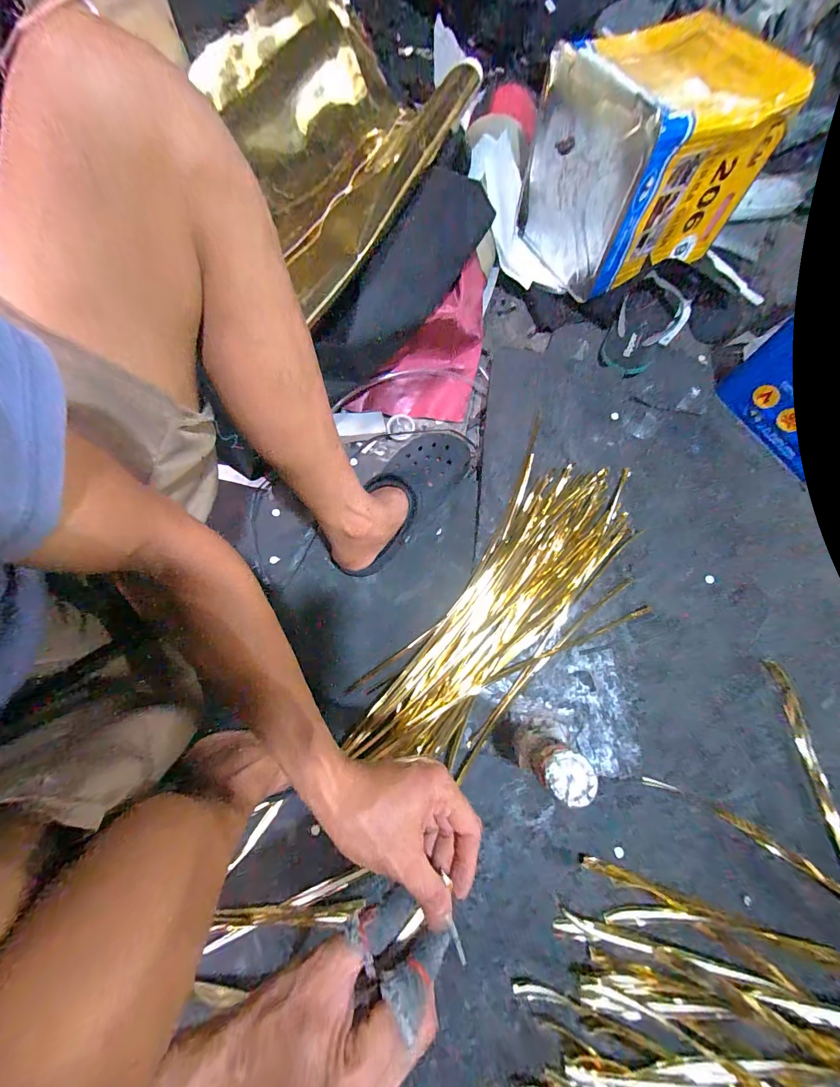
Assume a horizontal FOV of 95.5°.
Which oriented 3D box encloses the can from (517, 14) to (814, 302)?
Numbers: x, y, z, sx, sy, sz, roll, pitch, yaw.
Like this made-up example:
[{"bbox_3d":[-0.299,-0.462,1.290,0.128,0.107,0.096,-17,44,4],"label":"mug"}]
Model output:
[{"bbox_3d":[0.344,-0.593,0.603,0.272,0.242,0.231,-22,74,-7],"label":"can"}]

